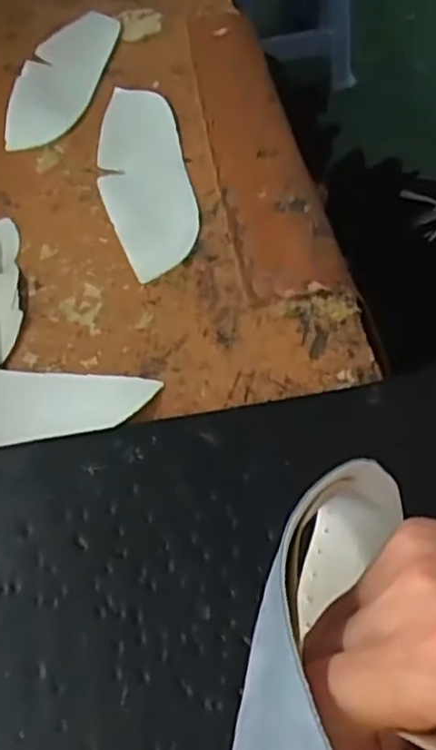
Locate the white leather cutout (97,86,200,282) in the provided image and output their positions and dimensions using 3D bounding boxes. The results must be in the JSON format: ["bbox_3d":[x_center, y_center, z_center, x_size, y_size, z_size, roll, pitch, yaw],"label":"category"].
[{"bbox_3d":[-0.050,-0.138,0.482,0.057,0.004,0.196,-11,52,-5],"label":"white leather cutout"}]

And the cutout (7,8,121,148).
[{"bbox_3d":[-0.119,-0.240,0.561,0.051,0.020,0.186,4,52,7],"label":"cutout"}]

